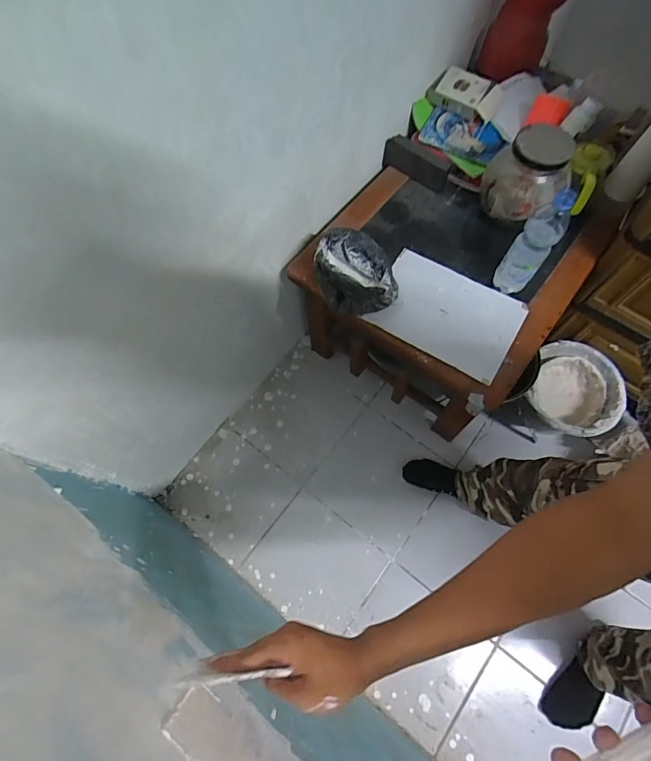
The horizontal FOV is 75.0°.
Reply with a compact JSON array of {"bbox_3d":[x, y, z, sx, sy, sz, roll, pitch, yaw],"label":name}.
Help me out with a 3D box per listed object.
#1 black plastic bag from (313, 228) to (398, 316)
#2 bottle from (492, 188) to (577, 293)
[{"bbox_3d":[0.063,-0.213,0.843,0.173,0.082,0.141,14,67,6],"label":"black plastic bag"},{"bbox_3d":[0.390,-0.254,0.790,0.067,0.211,0.081,39,71,16],"label":"bottle"}]

